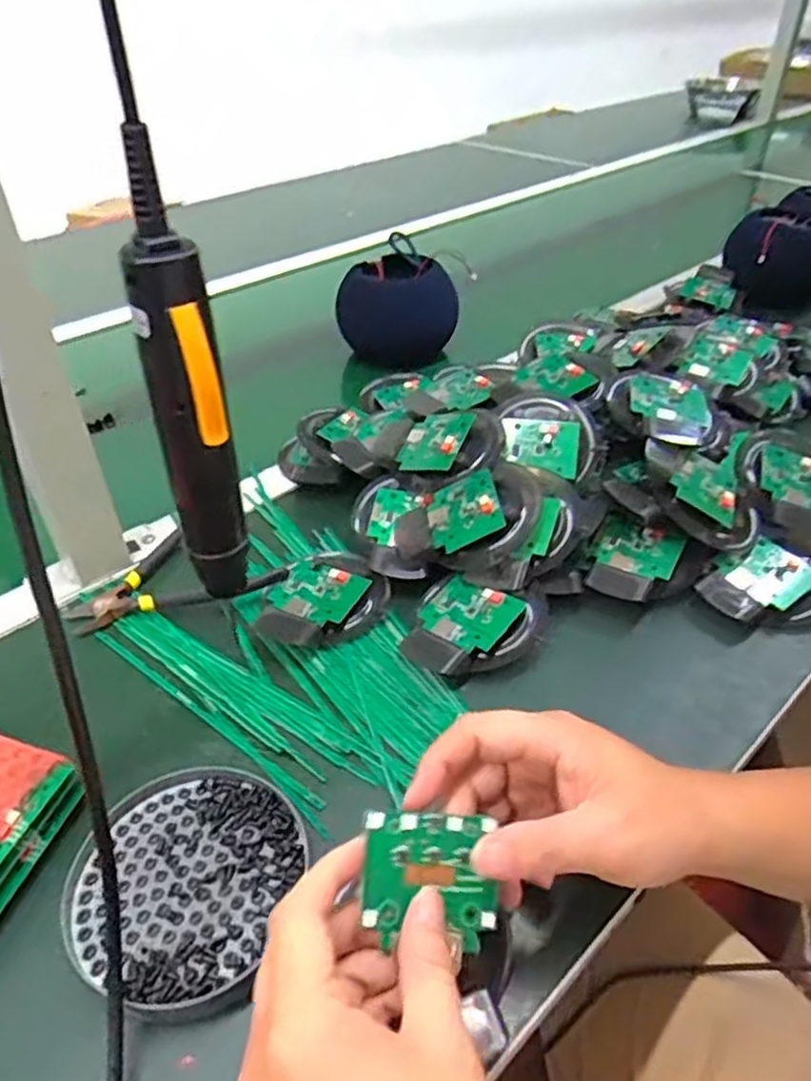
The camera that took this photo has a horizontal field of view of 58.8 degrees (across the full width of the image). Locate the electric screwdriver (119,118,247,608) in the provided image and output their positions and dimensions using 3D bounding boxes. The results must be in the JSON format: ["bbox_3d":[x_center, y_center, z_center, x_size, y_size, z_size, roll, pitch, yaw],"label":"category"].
[{"bbox_3d":[-0.096,-0.056,0.322,0.035,0.211,0.032,-14,42,-16],"label":"electric screwdriver"}]

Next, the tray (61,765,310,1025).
[{"bbox_3d":[-0.109,0.166,0.356,0.105,0.014,0.110,0,40,0],"label":"tray"}]

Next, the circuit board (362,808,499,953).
[{"bbox_3d":[0.011,0.142,0.304,0.057,0.004,0.050,9,70,-14],"label":"circuit board"}]

